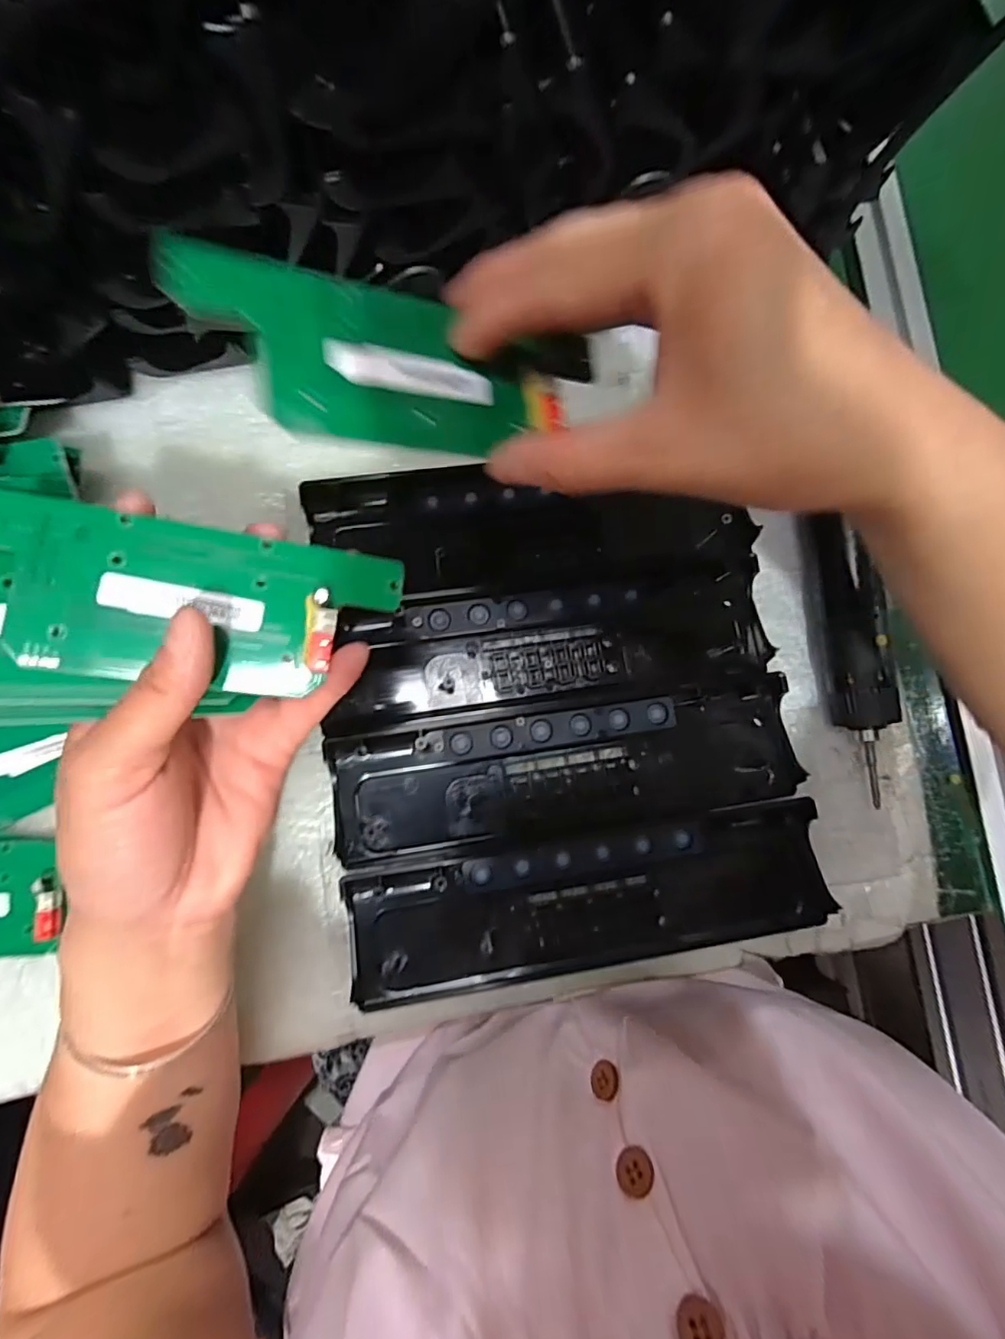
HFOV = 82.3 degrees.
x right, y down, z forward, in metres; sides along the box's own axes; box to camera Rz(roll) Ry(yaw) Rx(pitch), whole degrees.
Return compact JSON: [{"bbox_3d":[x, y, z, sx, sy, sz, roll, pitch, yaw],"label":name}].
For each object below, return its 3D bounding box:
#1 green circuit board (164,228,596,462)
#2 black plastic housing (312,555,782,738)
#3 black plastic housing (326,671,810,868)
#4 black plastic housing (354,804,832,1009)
[{"bbox_3d":[-0.031,-0.095,0.181,0.131,0.008,0.051,3,82,-23],"label":"green circuit board"},{"bbox_3d":[0.028,-0.014,0.317,0.235,0.011,0.066,-8,83,-6],"label":"black plastic housing"},{"bbox_3d":[0.037,0.054,0.310,0.244,0.013,0.068,-8,83,-6],"label":"black plastic housing"},{"bbox_3d":[0.048,0.122,0.302,0.245,0.013,0.067,-8,83,-6],"label":"black plastic housing"}]

